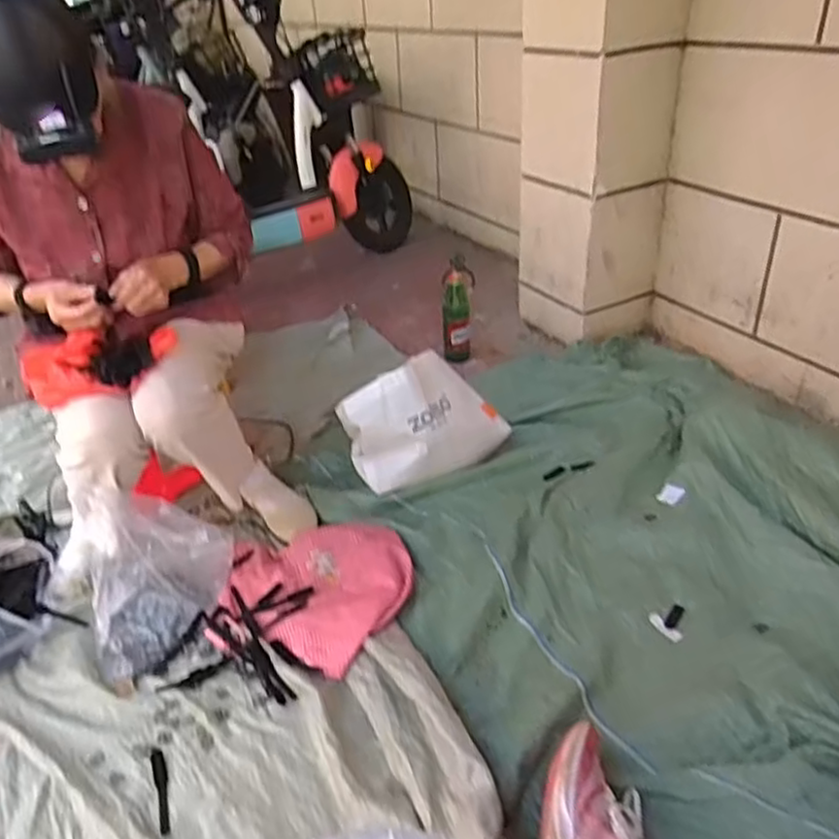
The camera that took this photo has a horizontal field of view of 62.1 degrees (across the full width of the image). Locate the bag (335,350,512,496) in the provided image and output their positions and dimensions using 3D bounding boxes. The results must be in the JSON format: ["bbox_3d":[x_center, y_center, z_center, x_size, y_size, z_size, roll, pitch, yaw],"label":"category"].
[{"bbox_3d":[0.021,0.003,1.395,0.322,0.210,0.151,-16,35,-19],"label":"bag"}]

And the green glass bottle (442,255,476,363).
[{"bbox_3d":[0.103,-0.286,1.854,0.085,0.292,0.065,-3,33,3],"label":"green glass bottle"}]

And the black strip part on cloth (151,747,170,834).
[{"bbox_3d":[-0.355,0.510,0.962,0.019,0.006,0.132,-18,36,-19],"label":"black strip part on cloth"}]

